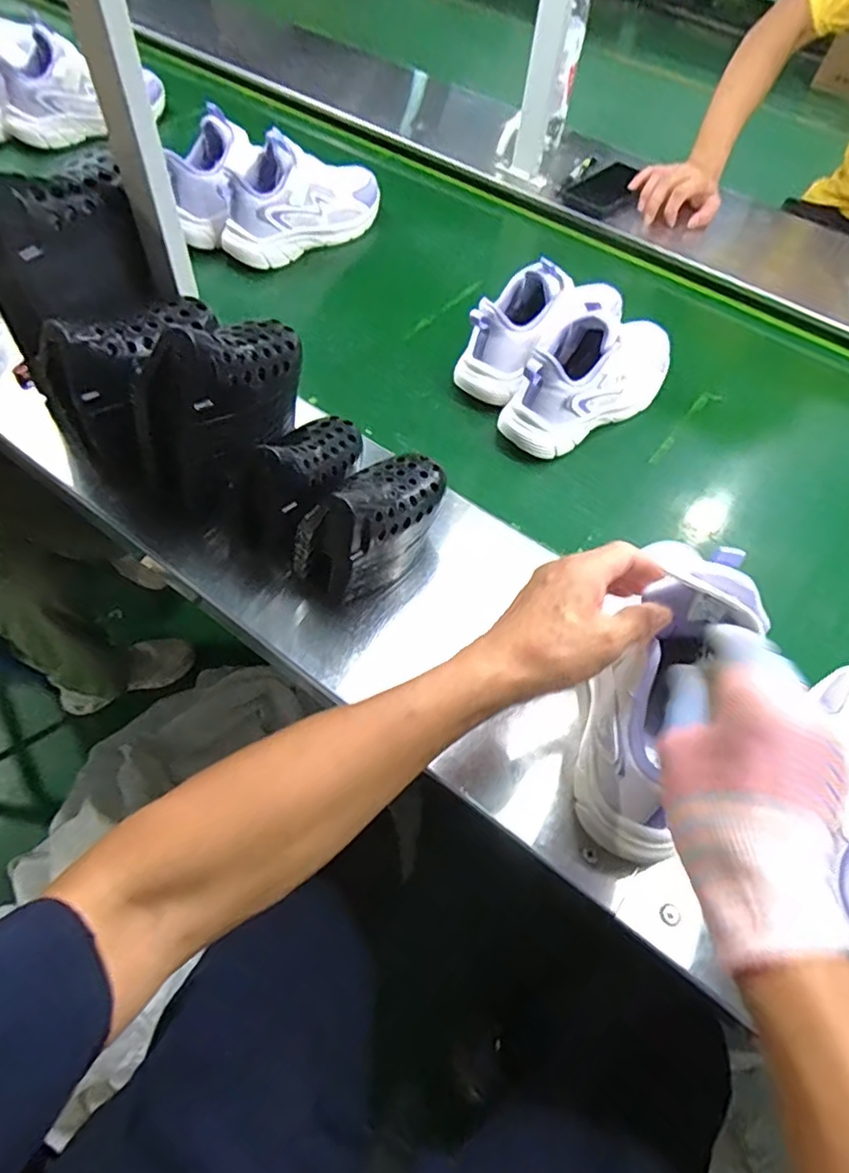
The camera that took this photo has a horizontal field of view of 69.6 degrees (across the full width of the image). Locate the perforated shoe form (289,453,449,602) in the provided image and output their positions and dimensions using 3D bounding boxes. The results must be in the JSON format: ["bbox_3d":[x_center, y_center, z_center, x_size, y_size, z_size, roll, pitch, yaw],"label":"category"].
[{"bbox_3d":[-0.044,-0.053,0.499,0.134,0.103,0.071,-36,66,-23],"label":"perforated shoe form"}]

